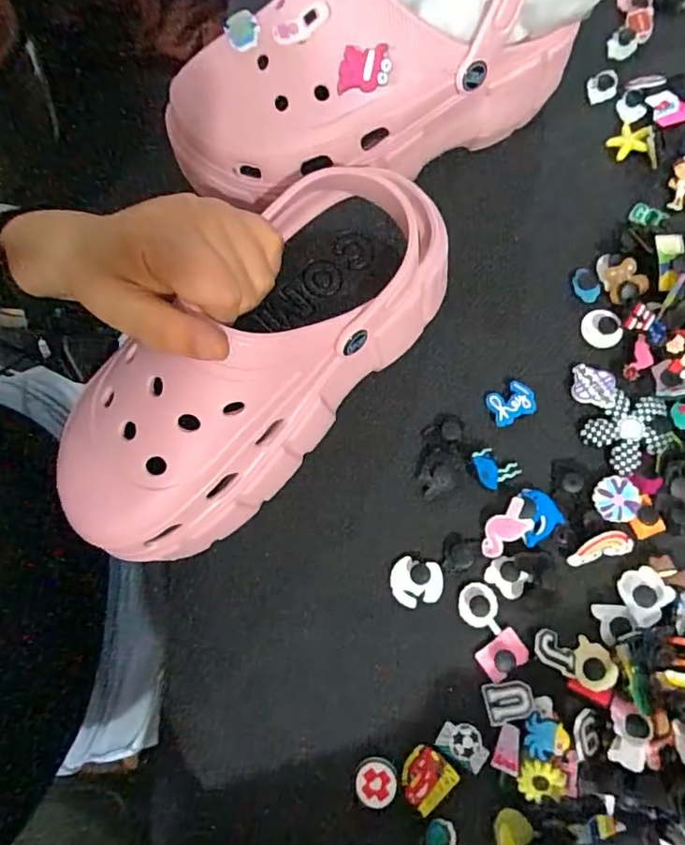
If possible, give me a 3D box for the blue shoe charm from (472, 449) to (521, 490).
[{"bbox_3d":[0.091,0.026,0.326,0.026,0.004,0.023,-27,88,-21],"label":"blue shoe charm"}]

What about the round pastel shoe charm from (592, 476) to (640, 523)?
[{"bbox_3d":[0.159,0.044,0.315,0.026,0.004,0.026,0,77,1],"label":"round pastel shoe charm"}]

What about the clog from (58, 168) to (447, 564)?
[{"bbox_3d":[-0.046,-0.034,0.280,0.098,0.084,0.235,41,82,9],"label":"clog"}]

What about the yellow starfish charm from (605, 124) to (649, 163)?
[{"bbox_3d":[0.194,-0.190,0.368,0.022,0.008,0.023,-36,79,-7],"label":"yellow starfish charm"}]

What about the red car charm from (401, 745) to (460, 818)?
[{"bbox_3d":[0.044,0.189,0.288,0.025,0.004,0.028,41,81,14],"label":"red car charm"}]

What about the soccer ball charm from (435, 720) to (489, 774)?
[{"bbox_3d":[0.065,0.171,0.289,0.028,0.004,0.018,33,80,8],"label":"soccer ball charm"}]

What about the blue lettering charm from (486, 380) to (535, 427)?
[{"bbox_3d":[0.103,-0.012,0.333,0.027,0.004,0.022,-29,70,16],"label":"blue lettering charm"}]

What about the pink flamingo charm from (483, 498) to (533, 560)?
[{"bbox_3d":[0.095,0.062,0.317,0.035,0.010,0.019,-39,80,-7],"label":"pink flamingo charm"}]

